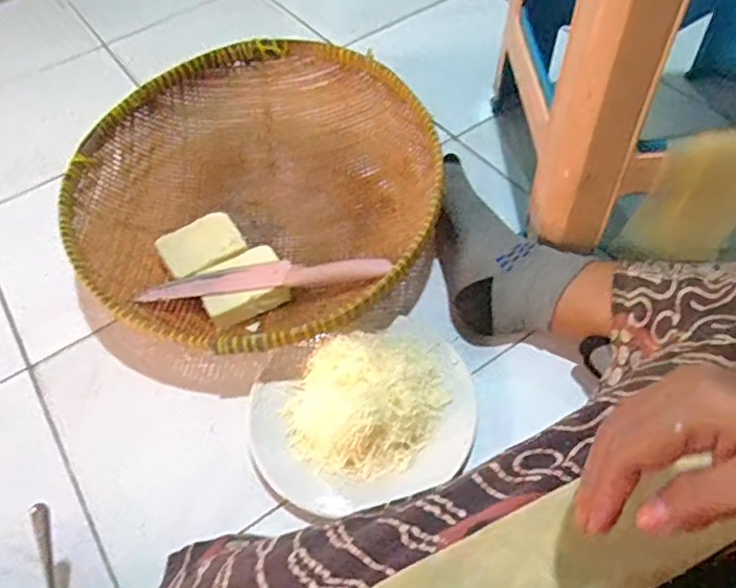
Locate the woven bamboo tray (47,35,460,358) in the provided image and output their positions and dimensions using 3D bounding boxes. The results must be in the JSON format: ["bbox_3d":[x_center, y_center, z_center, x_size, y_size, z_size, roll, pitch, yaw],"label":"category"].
[{"bbox_3d":[-0.128,-0.113,0.751,0.438,0.117,0.427,30,61,25],"label":"woven bamboo tray"}]

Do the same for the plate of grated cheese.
[{"bbox_3d":[-0.007,0.108,0.602,0.213,0.068,0.183,-11,52,-3],"label":"plate of grated cheese"}]

